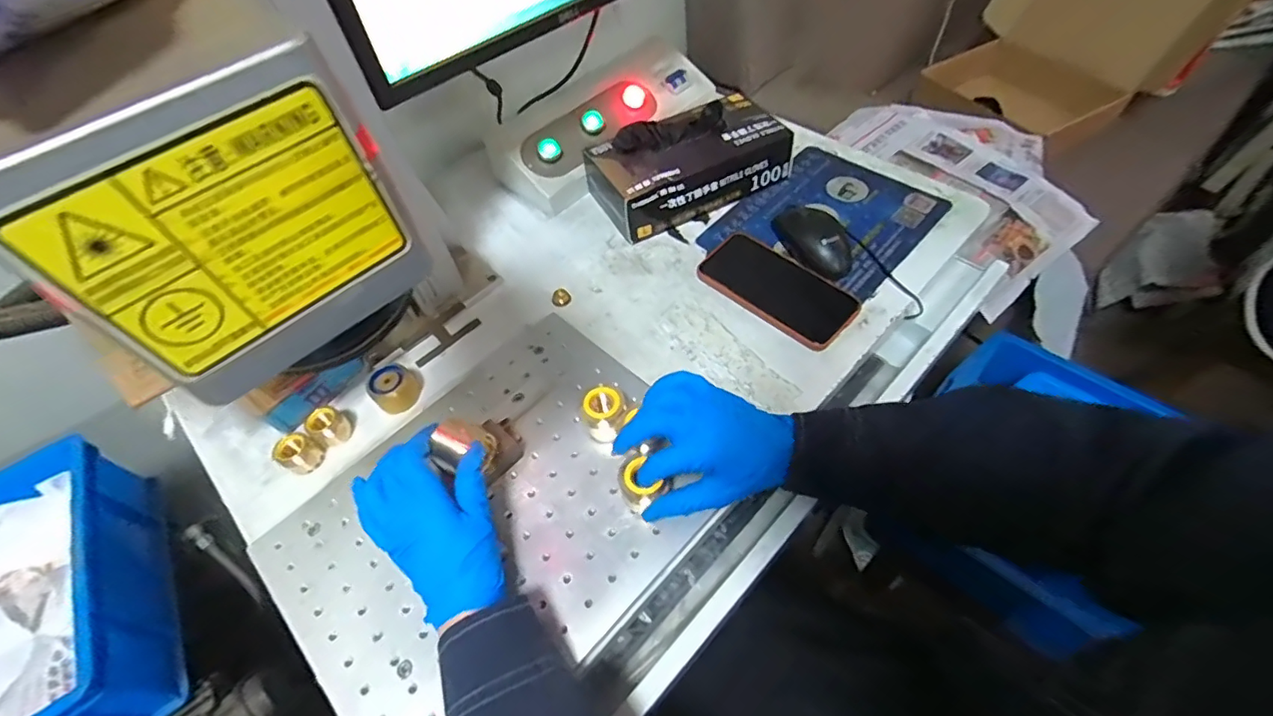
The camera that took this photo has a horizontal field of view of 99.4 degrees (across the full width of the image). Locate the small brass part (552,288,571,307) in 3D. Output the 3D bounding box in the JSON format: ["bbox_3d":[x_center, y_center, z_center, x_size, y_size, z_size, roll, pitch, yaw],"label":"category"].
[{"bbox_3d":[-0.082,-0.068,0.589,0.020,0.008,0.021,-1,52,4],"label":"small brass part"}]

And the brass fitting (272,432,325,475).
[{"bbox_3d":[-0.304,0.087,0.487,0.029,0.029,0.029,-2,52,3],"label":"brass fitting"}]

